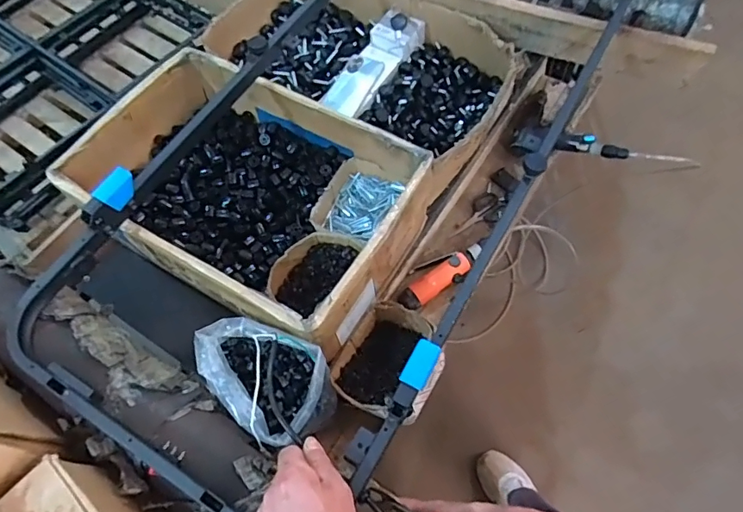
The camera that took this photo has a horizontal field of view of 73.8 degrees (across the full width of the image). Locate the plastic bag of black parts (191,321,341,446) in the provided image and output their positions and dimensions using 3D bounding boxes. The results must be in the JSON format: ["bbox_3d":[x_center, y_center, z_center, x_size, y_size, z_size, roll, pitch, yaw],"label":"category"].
[{"bbox_3d":[-0.148,0.163,0.672,0.190,0.087,0.135,26,68,16],"label":"plastic bag of black parts"}]

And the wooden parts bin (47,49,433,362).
[{"bbox_3d":[-0.203,-0.115,0.848,0.535,0.145,0.370,28,68,16],"label":"wooden parts bin"}]

